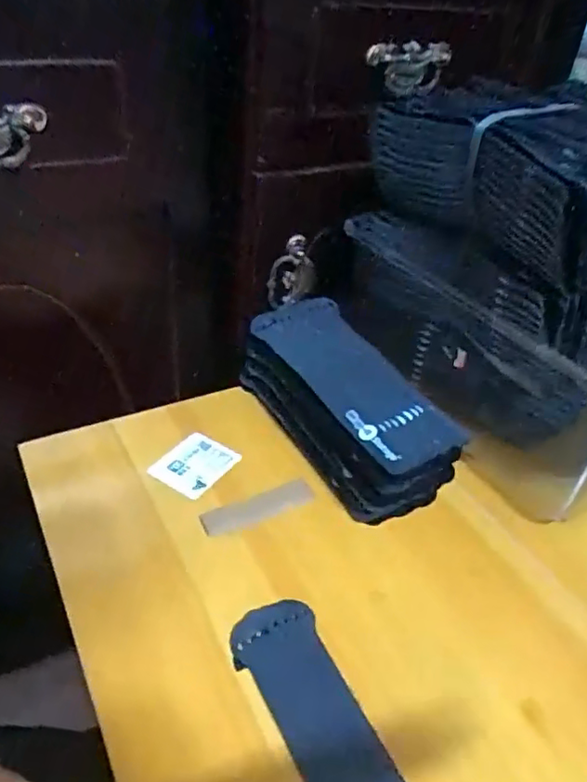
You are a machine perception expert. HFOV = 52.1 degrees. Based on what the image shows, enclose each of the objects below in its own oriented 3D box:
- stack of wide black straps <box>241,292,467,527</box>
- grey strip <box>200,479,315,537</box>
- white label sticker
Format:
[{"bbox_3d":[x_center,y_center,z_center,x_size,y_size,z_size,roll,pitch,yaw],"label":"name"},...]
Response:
[{"bbox_3d":[0.042,0.011,0.501,0.092,0.069,0.214,-18,44,-26],"label":"stack of wide black straps"},{"bbox_3d":[-0.025,0.087,0.450,0.087,0.004,0.023,-15,43,-23],"label":"grey strip"},{"bbox_3d":[-0.079,0.059,0.487,0.050,0.005,0.060,31,49,19],"label":"white label sticker"}]

